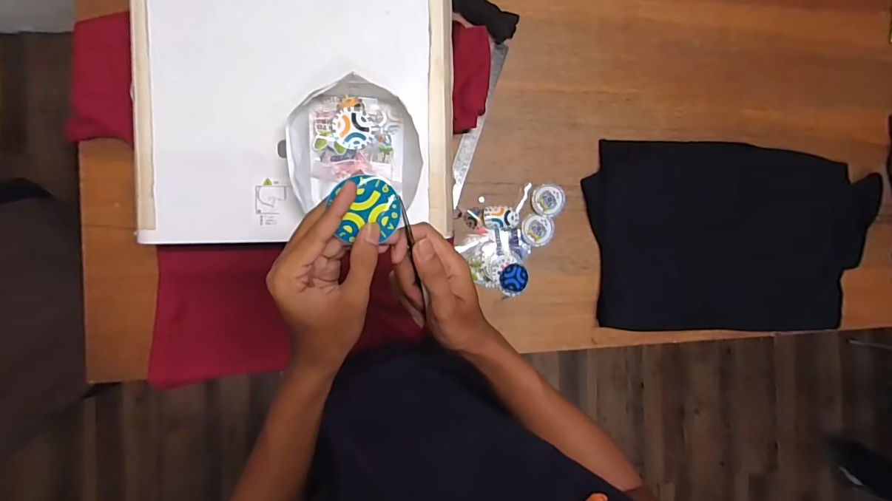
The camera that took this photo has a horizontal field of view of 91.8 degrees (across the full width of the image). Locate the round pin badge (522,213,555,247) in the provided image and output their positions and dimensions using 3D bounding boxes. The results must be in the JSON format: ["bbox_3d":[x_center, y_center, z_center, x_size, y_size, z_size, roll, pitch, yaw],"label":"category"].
[{"bbox_3d":[0.166,-0.036,0.778,0.060,0.007,0.057,0,89,-8],"label":"round pin badge"}]

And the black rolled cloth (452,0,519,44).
[{"bbox_3d":[0.063,-0.417,0.754,0.128,0.028,0.044,33,85,-7],"label":"black rolled cloth"}]

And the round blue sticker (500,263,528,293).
[{"bbox_3d":[0.122,0.050,0.772,0.049,0.004,0.051,0,89,-8],"label":"round blue sticker"}]

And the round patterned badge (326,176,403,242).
[{"bbox_3d":[-0.062,-0.033,0.344,0.050,0.005,0.053,-6,115,-13],"label":"round patterned badge"}]

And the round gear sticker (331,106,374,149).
[{"bbox_3d":[-0.121,-0.158,0.557,0.049,0.004,0.053,0,90,-21],"label":"round gear sticker"}]

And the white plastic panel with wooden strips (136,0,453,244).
[{"bbox_3d":[-0.190,-0.269,0.565,0.394,0.022,0.498,-2,90,-8],"label":"white plastic panel with wooden strips"}]

